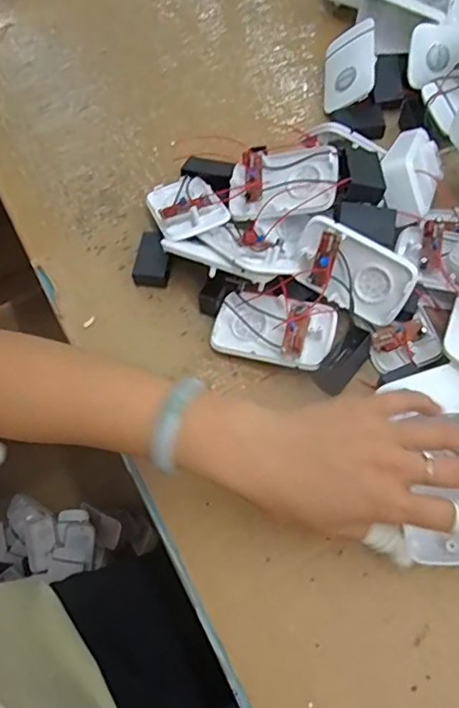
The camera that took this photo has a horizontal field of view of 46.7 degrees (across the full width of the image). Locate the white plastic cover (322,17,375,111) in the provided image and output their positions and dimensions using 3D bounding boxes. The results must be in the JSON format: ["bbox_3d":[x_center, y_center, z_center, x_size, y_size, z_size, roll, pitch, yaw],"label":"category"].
[{"bbox_3d":[0.122,-0.292,0.543,0.057,0.009,0.094,-13,63,38],"label":"white plastic cover"}]

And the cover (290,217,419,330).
[{"bbox_3d":[0.095,-0.067,0.420,0.095,0.055,0.025,29,26,3],"label":"cover"}]

